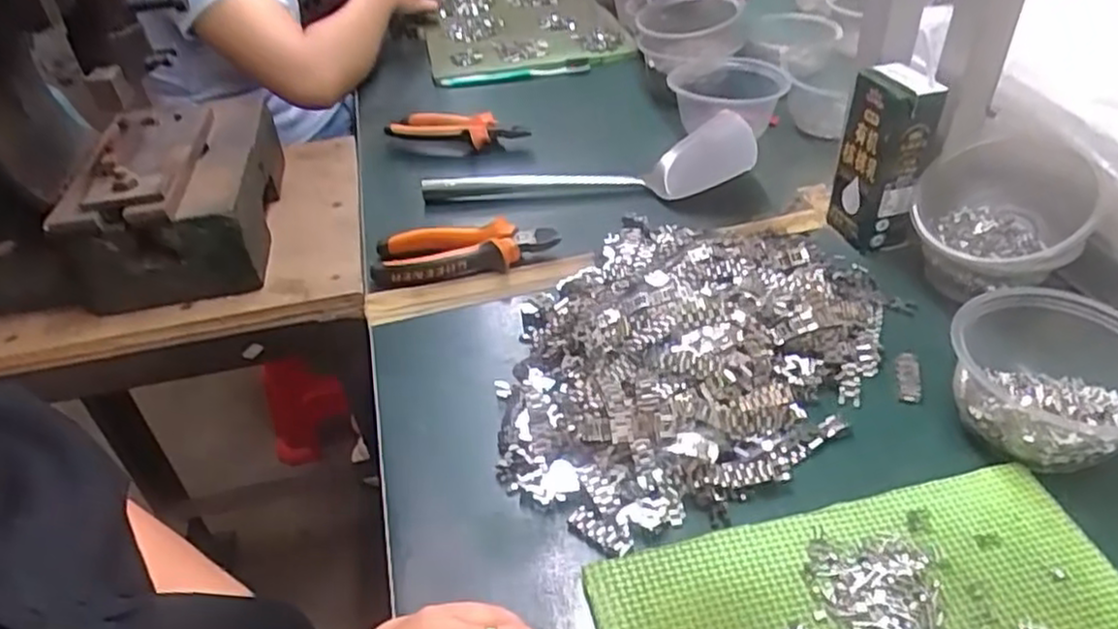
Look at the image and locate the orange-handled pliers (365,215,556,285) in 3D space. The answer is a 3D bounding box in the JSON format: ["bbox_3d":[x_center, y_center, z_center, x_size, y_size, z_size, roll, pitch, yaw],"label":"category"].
[{"bbox_3d":[-0.076,-0.054,0.587,0.146,0.026,0.051,-7,40,-3],"label":"orange-handled pliers"}]

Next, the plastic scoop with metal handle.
[{"bbox_3d":[0.029,-0.128,0.671,0.304,0.065,0.054,-11,40,-8],"label":"plastic scoop with metal handle"}]

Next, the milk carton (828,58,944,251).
[{"bbox_3d":[0.249,-0.121,0.557,0.047,0.127,0.069,-13,41,-10],"label":"milk carton"}]

